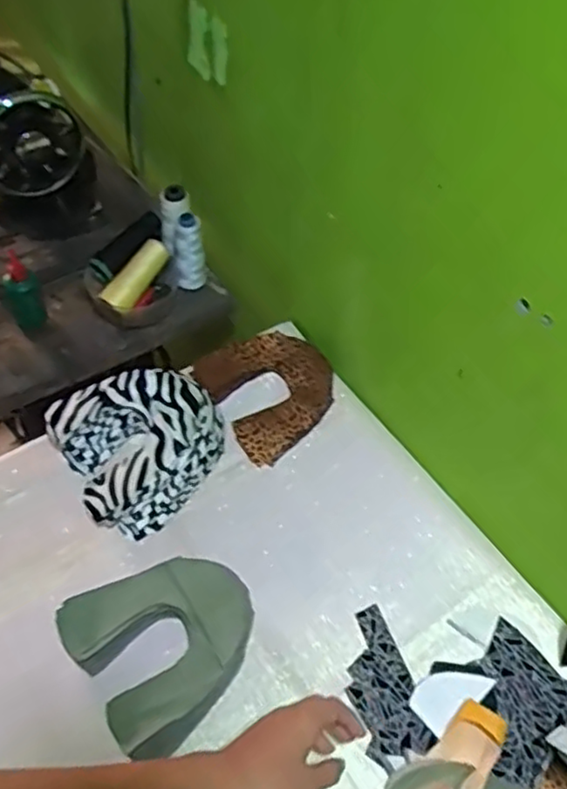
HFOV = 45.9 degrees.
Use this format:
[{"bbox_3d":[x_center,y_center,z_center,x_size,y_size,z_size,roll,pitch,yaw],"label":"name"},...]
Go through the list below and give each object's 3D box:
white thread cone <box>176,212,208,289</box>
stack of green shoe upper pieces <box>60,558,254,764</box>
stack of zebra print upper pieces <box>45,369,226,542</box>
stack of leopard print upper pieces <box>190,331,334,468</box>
[{"bbox_3d":[-0.129,-0.192,0.930,0.043,0.119,0.044,-3,53,-8],"label":"white thread cone"},{"bbox_3d":[-0.111,0.235,0.647,0.166,0.050,0.163,-29,61,-25],"label":"stack of green shoe upper pieces"},{"bbox_3d":[-0.159,0.050,0.768,0.181,0.079,0.176,-29,61,-24],"label":"stack of zebra print upper pieces"},{"bbox_3d":[-0.011,-0.010,0.845,0.154,0.019,0.158,-30,69,-16],"label":"stack of leopard print upper pieces"}]

